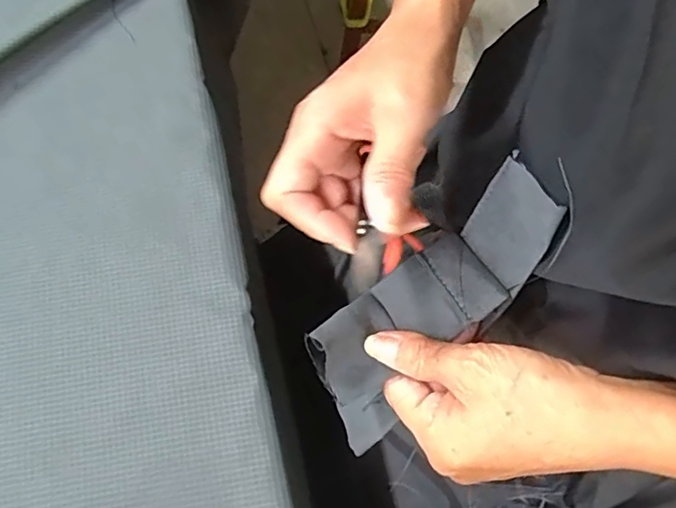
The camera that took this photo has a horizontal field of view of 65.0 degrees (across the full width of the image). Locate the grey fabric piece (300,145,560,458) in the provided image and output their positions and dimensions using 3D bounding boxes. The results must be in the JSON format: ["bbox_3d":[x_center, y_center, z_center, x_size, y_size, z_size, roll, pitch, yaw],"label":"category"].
[{"bbox_3d":[0.044,0.020,0.249,0.137,0.037,0.049,-44,74,3],"label":"grey fabric piece"}]

